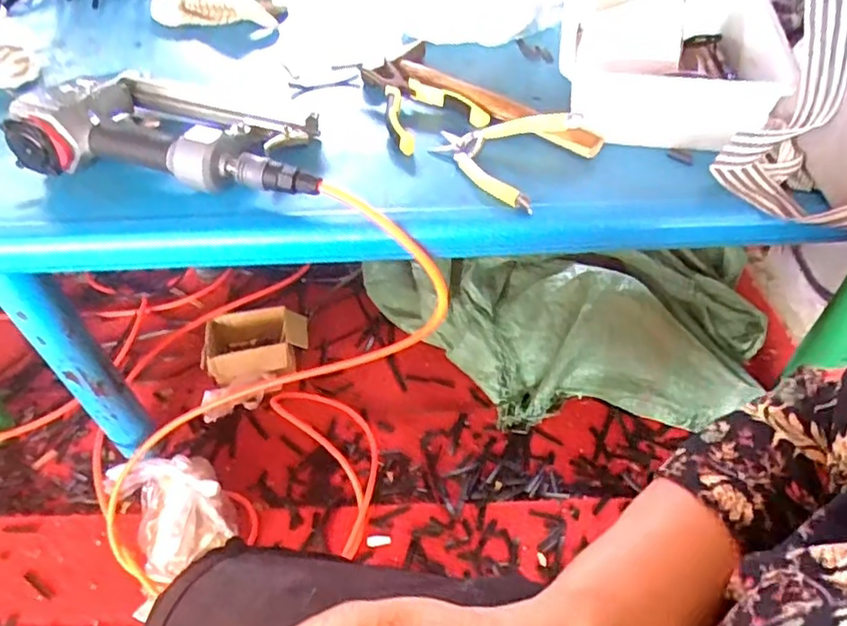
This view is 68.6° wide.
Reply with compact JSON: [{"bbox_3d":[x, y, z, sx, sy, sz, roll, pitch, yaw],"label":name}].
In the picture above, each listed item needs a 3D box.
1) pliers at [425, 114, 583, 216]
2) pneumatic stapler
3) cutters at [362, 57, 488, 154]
[{"bbox_3d":[0.067,-0.156,0.585,0.119,0.034,0.125,22,55,17],"label":"pliers"},{"bbox_3d":[-0.220,-0.174,0.586,0.282,0.063,0.141,9,52,8],"label":"pneumatic stapler"},{"bbox_3d":[-0.001,-0.230,0.661,0.098,0.018,0.156,-17,53,-13],"label":"cutters"}]

